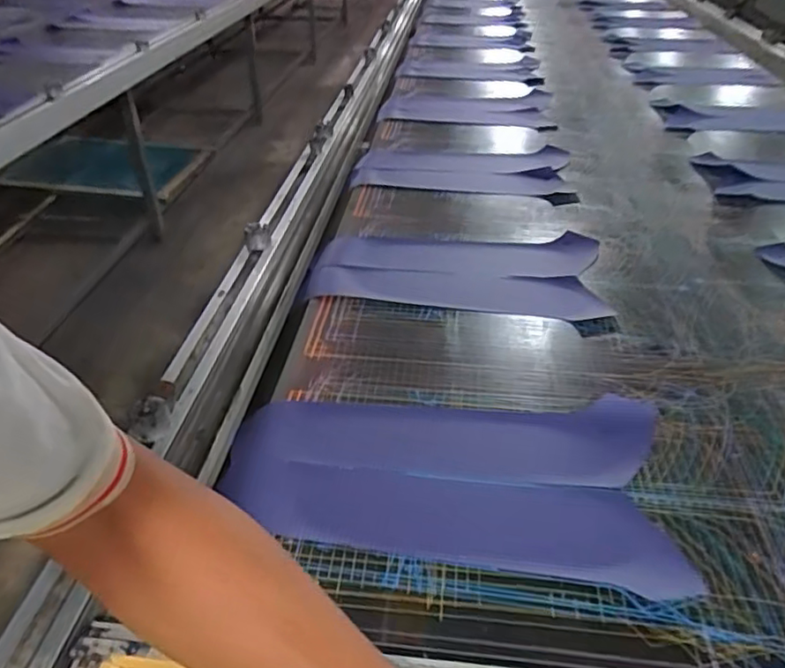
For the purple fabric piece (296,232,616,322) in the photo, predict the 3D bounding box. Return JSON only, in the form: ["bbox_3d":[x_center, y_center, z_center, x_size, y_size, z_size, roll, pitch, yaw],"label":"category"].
[{"bbox_3d":[0.093,-0.103,0.970,0.454,0.009,0.237,4,37,6],"label":"purple fabric piece"}]

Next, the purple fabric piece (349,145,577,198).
[{"bbox_3d":[0.152,-0.369,1.354,0.464,0.013,0.294,2,37,3],"label":"purple fabric piece"}]

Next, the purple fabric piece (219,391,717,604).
[{"bbox_3d":[0.052,0.143,0.622,0.436,0.012,0.221,3,37,4],"label":"purple fabric piece"}]

